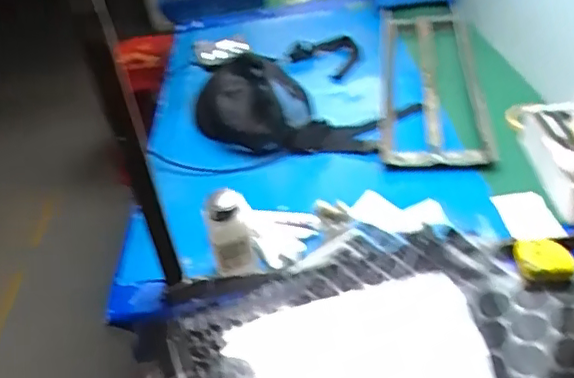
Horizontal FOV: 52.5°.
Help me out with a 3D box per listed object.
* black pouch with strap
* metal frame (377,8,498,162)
[{"bbox_3d":[-0.002,-0.163,1.029,0.305,0.103,0.272,-8,36,3],"label":"black pouch with strap"},{"bbox_3d":[0.278,-0.229,1.130,0.187,0.028,0.582,-2,36,11],"label":"metal frame"}]

